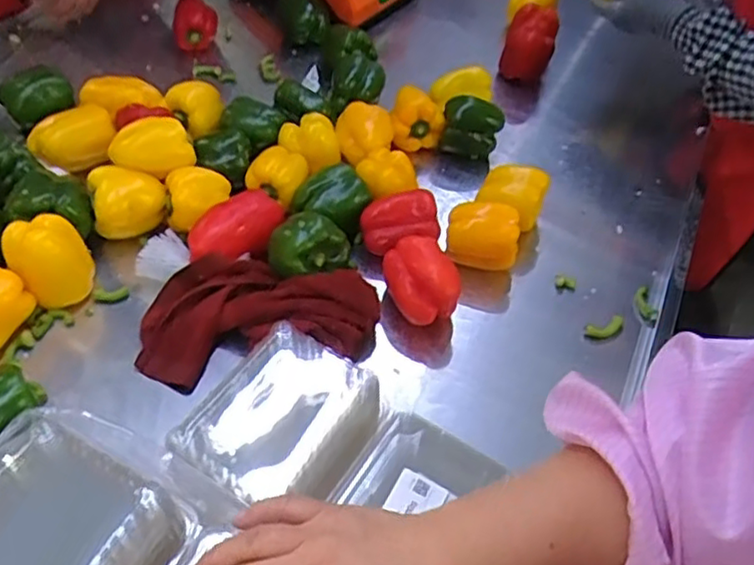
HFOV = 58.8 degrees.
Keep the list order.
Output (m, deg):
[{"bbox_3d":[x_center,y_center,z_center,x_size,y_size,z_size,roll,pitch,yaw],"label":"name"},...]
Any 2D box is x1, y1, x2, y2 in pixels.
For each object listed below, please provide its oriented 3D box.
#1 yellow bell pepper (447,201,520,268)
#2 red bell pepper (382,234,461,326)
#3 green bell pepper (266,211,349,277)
[{"bbox_3d":[0.126,-0.058,0.797,0.084,0.073,0.060,6,47,-1],"label":"yellow bell pepper"},{"bbox_3d":[0.046,0.004,0.735,0.085,0.075,0.074,10,47,3],"label":"red bell pepper"},{"bbox_3d":[-0.078,-0.042,0.728,0.062,0.062,0.079,38,54,26],"label":"green bell pepper"}]

